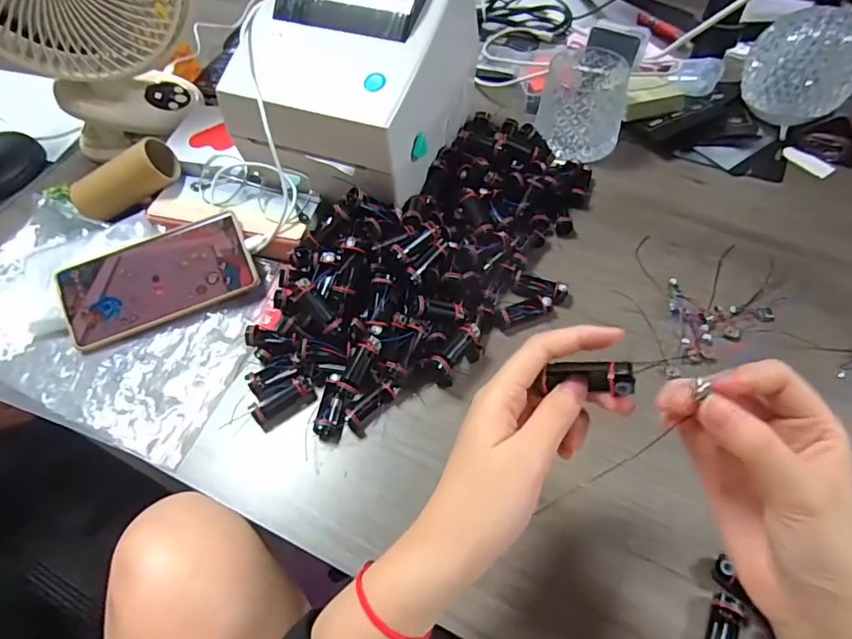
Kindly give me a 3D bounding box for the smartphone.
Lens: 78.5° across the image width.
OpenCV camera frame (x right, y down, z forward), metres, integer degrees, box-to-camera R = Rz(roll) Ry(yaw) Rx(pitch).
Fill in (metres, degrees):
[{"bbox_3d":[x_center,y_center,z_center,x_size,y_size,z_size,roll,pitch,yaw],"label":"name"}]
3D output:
[{"bbox_3d":[-0.235,-0.035,0.456,0.163,0.007,0.075,-21,84,-7],"label":"smartphone"}]

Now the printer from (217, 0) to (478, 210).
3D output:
[{"bbox_3d":[-0.067,-0.223,0.473,0.174,0.132,0.206,15,59,13],"label":"printer"}]

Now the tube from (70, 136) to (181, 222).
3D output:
[{"bbox_3d":[-0.296,-0.134,0.503,0.106,0.047,0.040,-28,59,7],"label":"tube"}]

